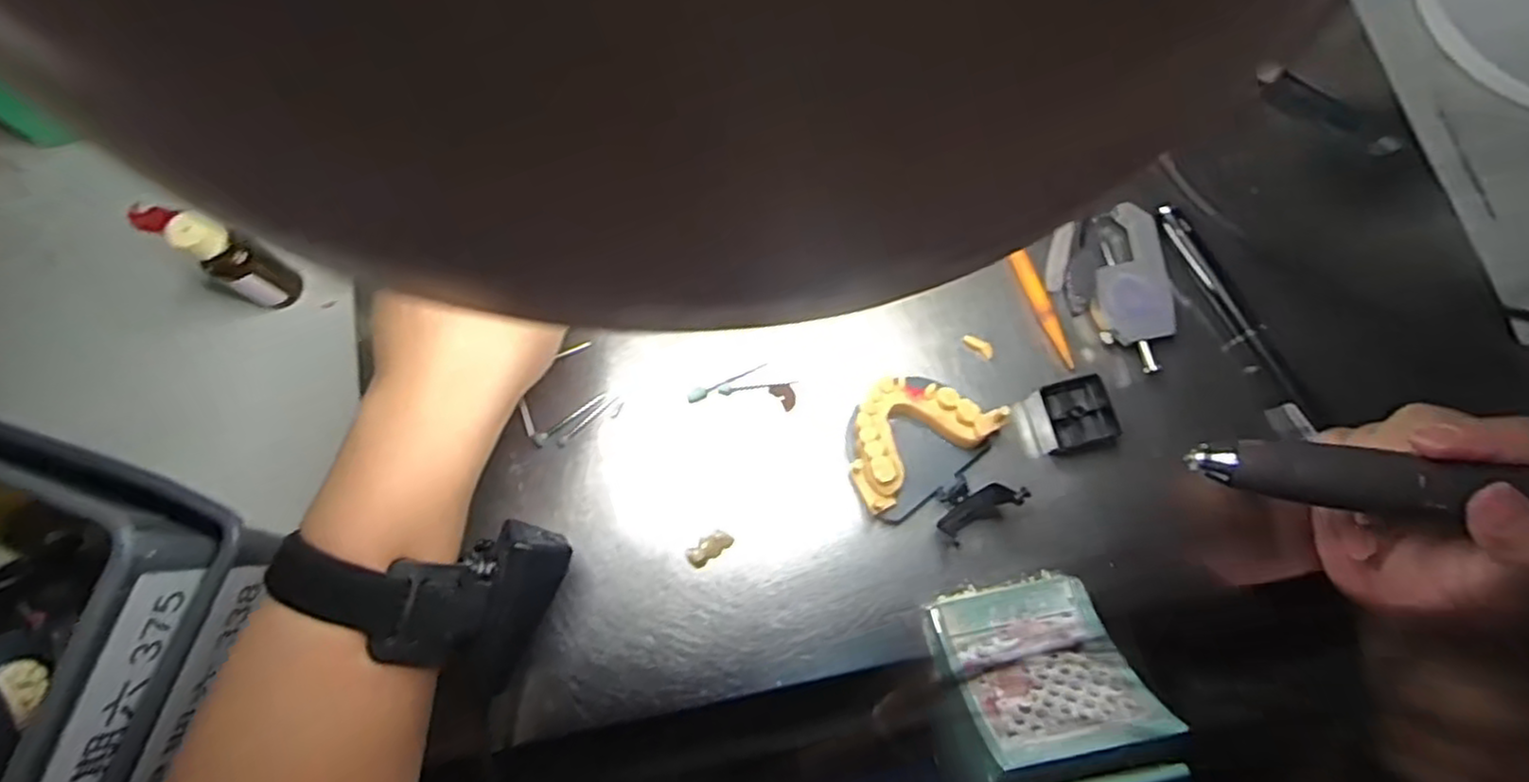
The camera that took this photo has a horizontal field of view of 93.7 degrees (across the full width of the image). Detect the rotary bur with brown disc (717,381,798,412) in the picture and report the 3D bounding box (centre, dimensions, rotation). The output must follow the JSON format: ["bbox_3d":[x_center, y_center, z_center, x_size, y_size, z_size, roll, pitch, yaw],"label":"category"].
[{"bbox_3d":[-0.003,0.004,0.376,0.040,0.004,0.015,-4,75,0],"label":"rotary bur with brown disc"}]

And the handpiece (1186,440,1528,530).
[{"bbox_3d":[0.261,0.038,0.279,0.171,0.030,0.023,6,75,5],"label":"handpiece"}]

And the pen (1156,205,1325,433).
[{"bbox_3d":[0.251,-0.041,0.382,0.015,0.015,0.135,-27,76,-6],"label":"pen"}]

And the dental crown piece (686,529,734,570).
[{"bbox_3d":[-0.027,0.078,0.354,0.023,0.011,0.010,-34,77,-8],"label":"dental crown piece"}]

